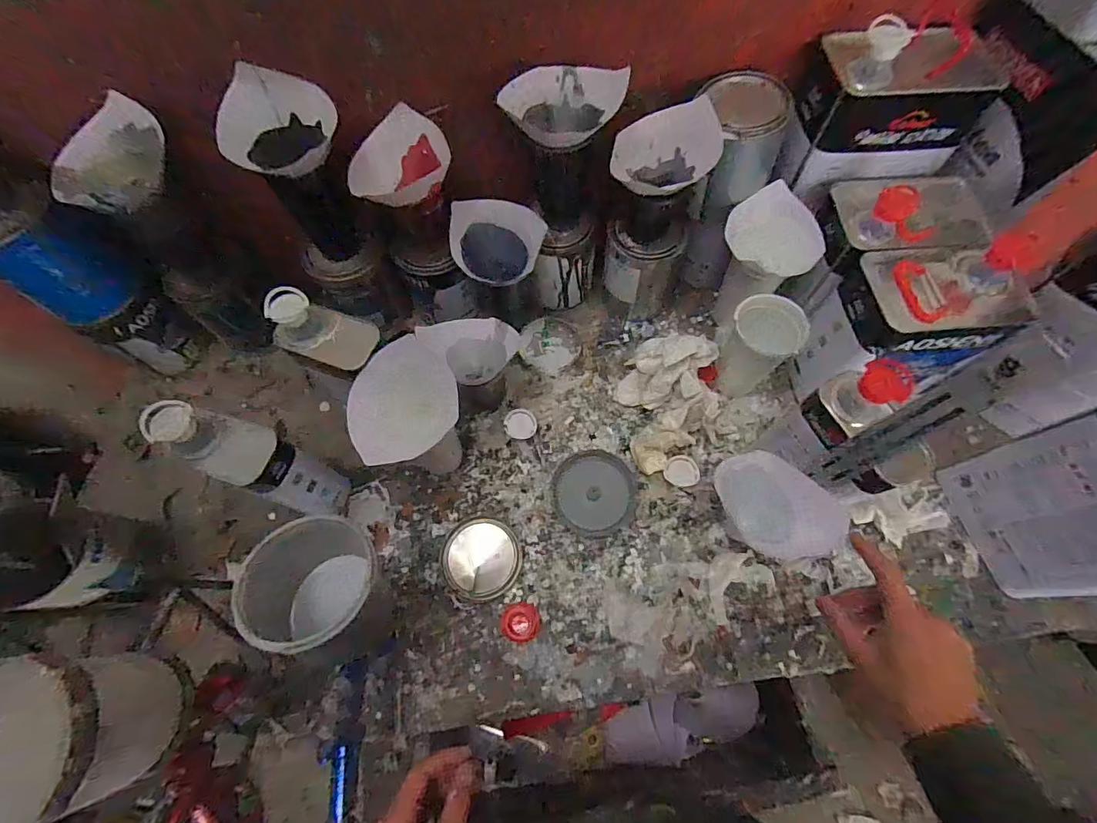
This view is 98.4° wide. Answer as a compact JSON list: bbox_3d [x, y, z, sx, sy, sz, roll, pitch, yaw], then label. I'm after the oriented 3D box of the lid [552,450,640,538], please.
[{"bbox_3d":[0.060,0.104,0.603,0.101,0.023,0.105,0,66,1],"label":"lid"}]

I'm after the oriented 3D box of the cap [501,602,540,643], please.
[{"bbox_3d":[-0.032,0.245,0.550,0.043,0.013,0.041,0,66,1],"label":"cap"}]

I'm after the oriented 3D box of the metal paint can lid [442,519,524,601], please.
[{"bbox_3d":[-0.082,0.179,0.582,0.093,0.011,0.096,0,66,1],"label":"metal paint can lid"}]

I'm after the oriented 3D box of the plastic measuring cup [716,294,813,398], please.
[{"bbox_3d":[0.265,-0.085,0.609,0.081,0.127,0.090,36,72,15],"label":"plastic measuring cup"}]

